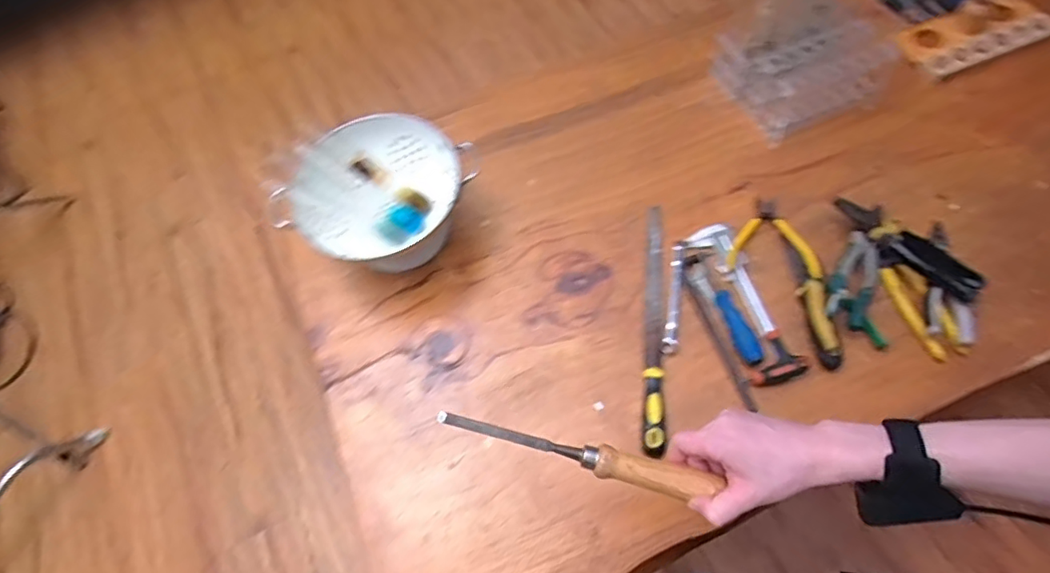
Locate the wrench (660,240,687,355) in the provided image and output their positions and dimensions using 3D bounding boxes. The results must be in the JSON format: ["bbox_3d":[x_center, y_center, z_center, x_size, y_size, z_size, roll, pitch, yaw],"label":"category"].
[{"bbox_3d":[0.200,0.010,0.752,0.018,0.008,0.162,7,66,11],"label":"wrench"}]

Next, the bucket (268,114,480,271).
[{"bbox_3d":[-0.192,-0.116,0.780,0.207,0.121,0.214,27,71,17],"label":"bucket"}]

